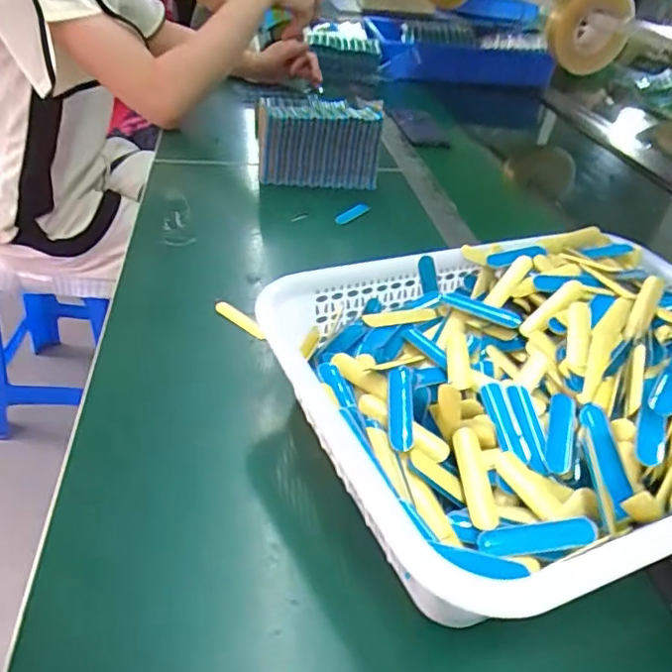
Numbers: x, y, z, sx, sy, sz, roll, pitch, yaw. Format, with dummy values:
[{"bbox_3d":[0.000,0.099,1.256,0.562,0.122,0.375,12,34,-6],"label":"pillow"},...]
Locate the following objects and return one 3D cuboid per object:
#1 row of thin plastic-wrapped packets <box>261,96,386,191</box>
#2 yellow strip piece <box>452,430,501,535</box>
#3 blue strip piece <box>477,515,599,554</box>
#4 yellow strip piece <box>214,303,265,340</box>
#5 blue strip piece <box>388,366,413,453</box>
[{"bbox_3d":[-0.019,-0.253,0.757,0.162,0.097,0.046,-3,39,-14],"label":"row of thin plastic-wrapped packets"},{"bbox_3d":[0.081,0.082,0.330,0.016,0.006,0.062,1,51,-8],"label":"yellow strip piece"},{"bbox_3d":[0.106,0.106,0.302,0.060,0.005,0.015,-10,37,6],"label":"blue strip piece"},{"bbox_3d":[-0.082,-0.013,0.493,0.059,0.011,0.010,33,44,29],"label":"yellow strip piece"},{"bbox_3d":[0.040,0.043,0.351,0.015,0.011,0.064,6,37,-1],"label":"blue strip piece"}]

